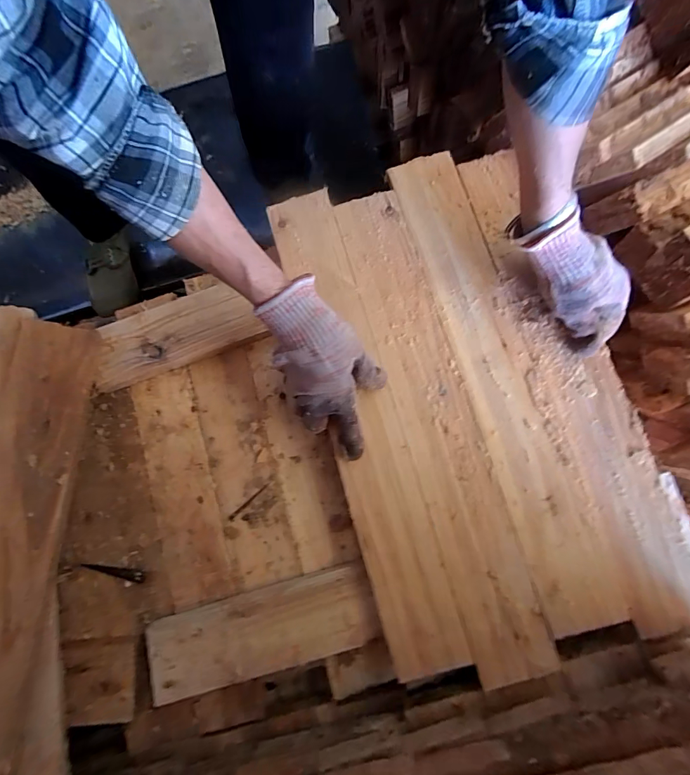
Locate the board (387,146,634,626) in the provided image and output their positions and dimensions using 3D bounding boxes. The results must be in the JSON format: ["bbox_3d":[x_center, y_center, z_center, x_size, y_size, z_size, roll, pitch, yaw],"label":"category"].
[{"bbox_3d":[0.154,-0.021,0.382,0.073,0.014,0.483,-17,80,2],"label":"board"}]

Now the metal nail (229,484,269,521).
[{"bbox_3d":[-0.106,0.127,0.420,0.057,0.006,0.006,-40,80,-2],"label":"metal nail"}]

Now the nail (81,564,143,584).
[{"bbox_3d":[-0.255,0.203,0.418,0.074,0.006,0.012,8,82,6],"label":"nail"}]

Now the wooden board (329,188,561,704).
[{"bbox_3d":[0.088,0.024,0.385,0.075,0.017,0.490,-18,80,2],"label":"wooden board"}]

